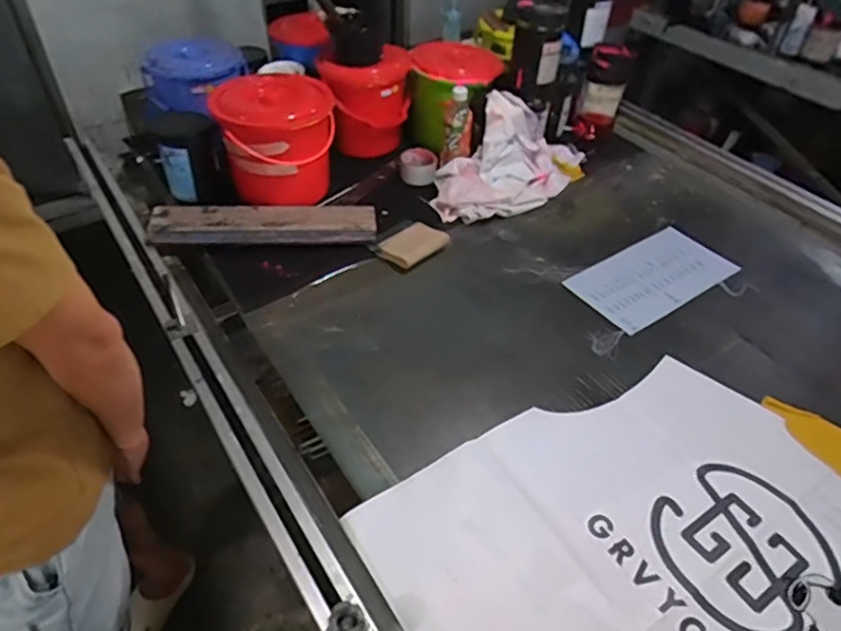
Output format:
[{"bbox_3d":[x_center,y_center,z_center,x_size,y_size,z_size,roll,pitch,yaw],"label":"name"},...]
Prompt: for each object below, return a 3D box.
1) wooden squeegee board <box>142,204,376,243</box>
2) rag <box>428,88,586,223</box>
[{"bbox_3d":[-0.293,-0.179,1.129,0.412,0.045,0.107,-3,45,-4],"label":"wooden squeegee board"},{"bbox_3d":[0.190,-0.341,1.262,0.362,0.166,0.174,-26,51,-24],"label":"rag"}]

